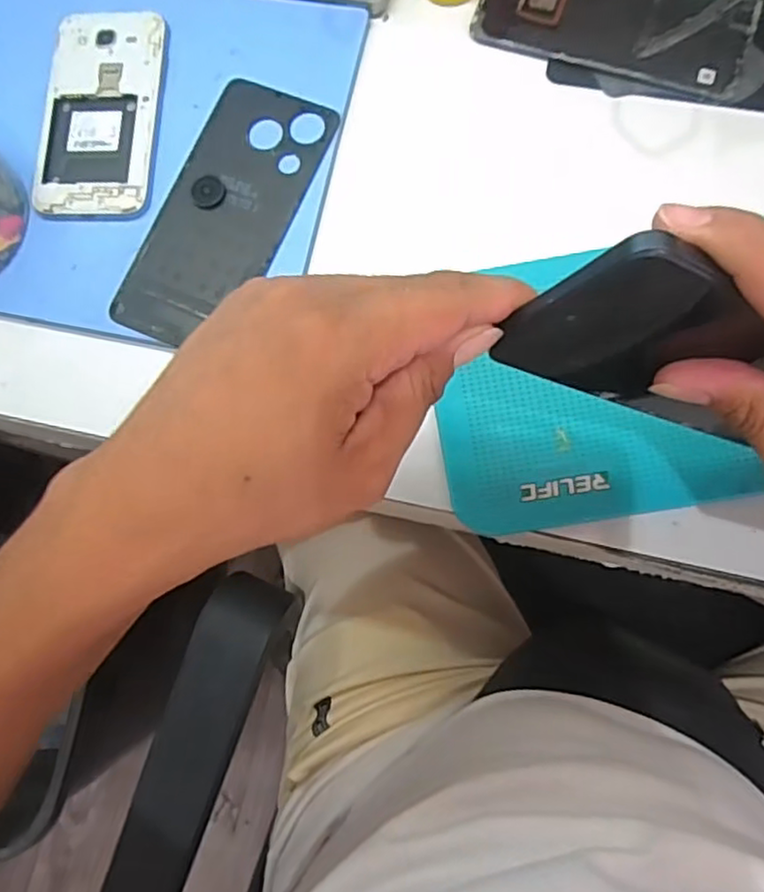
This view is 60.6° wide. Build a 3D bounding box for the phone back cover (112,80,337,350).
[{"bbox_3d":[-0.087,-0.130,0.363,0.070,0.005,0.156,23,83,8],"label":"phone back cover"}]

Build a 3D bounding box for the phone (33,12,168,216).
[{"bbox_3d":[-0.162,-0.193,0.377,0.066,0.006,0.127,3,80,5],"label":"phone"}]

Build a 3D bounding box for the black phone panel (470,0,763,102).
[{"bbox_3d":[0.133,-0.246,0.373,0.153,0.008,0.069,19,82,8],"label":"black phone panel"}]

